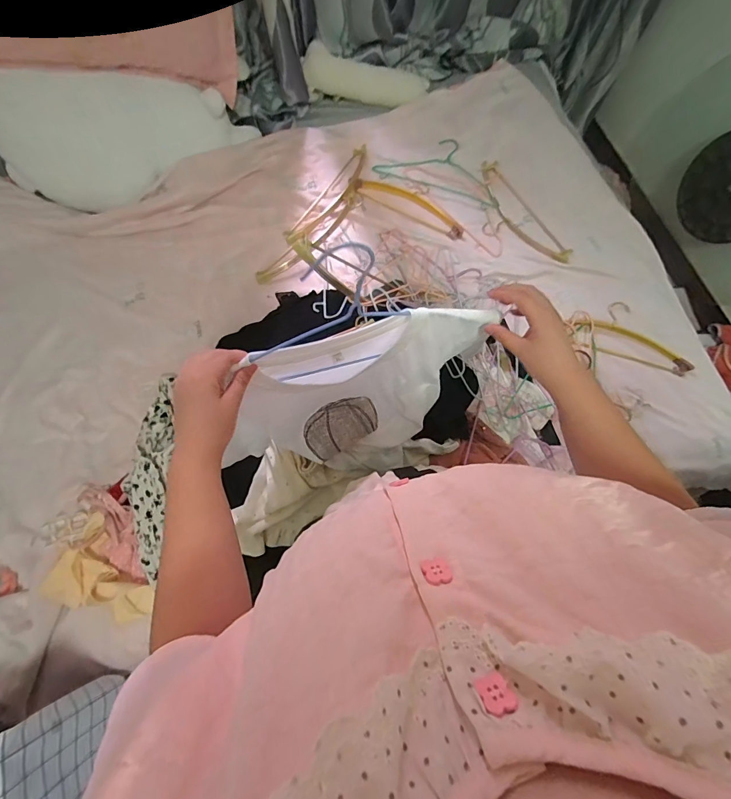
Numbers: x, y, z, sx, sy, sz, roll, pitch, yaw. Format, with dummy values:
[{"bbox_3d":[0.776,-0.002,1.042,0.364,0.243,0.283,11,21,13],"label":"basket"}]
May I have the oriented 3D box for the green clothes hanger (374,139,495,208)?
[{"bbox_3d":[0.227,-0.679,1.129,0.377,0.025,0.198,23,75,10],"label":"green clothes hanger"}]

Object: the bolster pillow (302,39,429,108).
[{"bbox_3d":[0.003,-0.940,1.114,0.353,0.080,0.100,8,73,1],"label":"bolster pillow"}]

